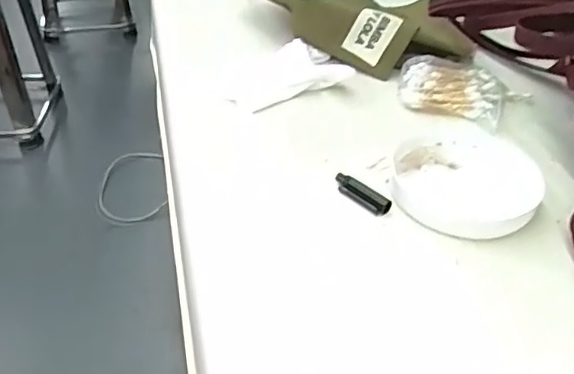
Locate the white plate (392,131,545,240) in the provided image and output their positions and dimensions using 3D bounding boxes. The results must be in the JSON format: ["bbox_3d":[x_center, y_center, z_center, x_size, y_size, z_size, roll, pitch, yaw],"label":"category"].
[{"bbox_3d":[0.140,-0.009,0.460,0.107,0.022,0.123,8,38,6],"label":"white plate"}]

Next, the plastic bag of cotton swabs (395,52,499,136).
[{"bbox_3d":[0.156,-0.096,0.552,0.093,0.024,0.088,11,39,9],"label":"plastic bag of cotton swabs"}]

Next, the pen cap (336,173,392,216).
[{"bbox_3d":[0.057,0.003,0.442,0.011,0.014,0.050,-30,49,-35],"label":"pen cap"}]

